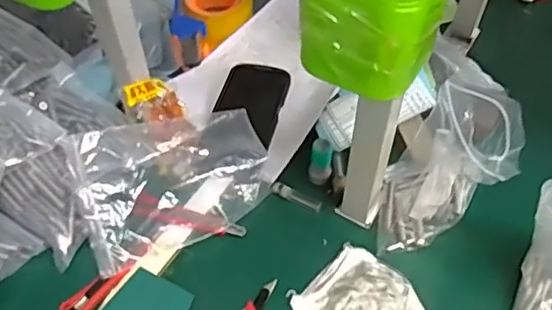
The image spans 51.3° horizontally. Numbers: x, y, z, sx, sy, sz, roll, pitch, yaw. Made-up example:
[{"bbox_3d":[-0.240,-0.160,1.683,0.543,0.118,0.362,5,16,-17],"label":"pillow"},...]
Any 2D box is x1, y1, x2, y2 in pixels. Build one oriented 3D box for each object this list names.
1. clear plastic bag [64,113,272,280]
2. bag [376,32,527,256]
[{"bbox_3d":[-0.108,0.021,0.604,0.195,0.068,0.134,-21,58,-13],"label":"clear plastic bag"},{"bbox_3d":[0.157,0.008,0.541,0.097,0.176,0.097,4,56,4],"label":"bag"}]

